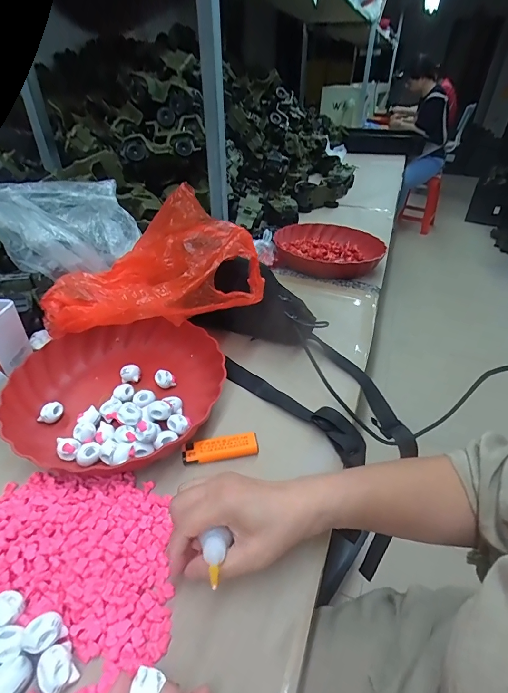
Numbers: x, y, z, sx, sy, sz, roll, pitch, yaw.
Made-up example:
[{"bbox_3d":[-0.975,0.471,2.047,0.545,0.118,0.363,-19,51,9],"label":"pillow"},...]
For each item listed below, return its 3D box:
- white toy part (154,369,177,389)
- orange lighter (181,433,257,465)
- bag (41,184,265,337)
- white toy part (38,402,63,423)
[{"bbox_3d":[-0.115,0.042,0.464,0.026,0.017,0.017,12,38,16],"label":"white toy part"},{"bbox_3d":[-0.036,0.110,0.390,0.079,0.012,0.021,-5,37,-6],"label":"orange lighter"},{"bbox_3d":[-0.127,-0.105,0.476,0.270,0.122,0.157,8,37,11],"label":"bag"},{"bbox_3d":[-0.235,0.076,0.422,0.016,0.019,0.027,19,41,24],"label":"white toy part"}]

